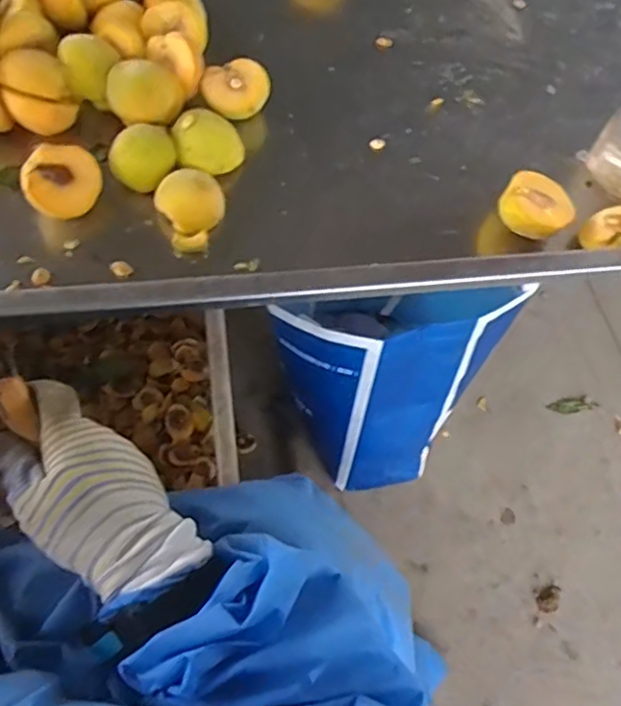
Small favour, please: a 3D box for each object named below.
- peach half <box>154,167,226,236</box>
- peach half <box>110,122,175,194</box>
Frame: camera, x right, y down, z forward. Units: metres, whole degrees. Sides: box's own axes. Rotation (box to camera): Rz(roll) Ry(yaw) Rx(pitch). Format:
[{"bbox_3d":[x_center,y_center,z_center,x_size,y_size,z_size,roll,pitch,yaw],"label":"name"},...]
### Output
[{"bbox_3d":[-0.108,-0.138,0.554,0.050,0.038,0.051,39,66,13],"label":"peach half"},{"bbox_3d":[-0.154,-0.179,0.564,0.057,0.029,0.052,3,63,-5],"label":"peach half"}]

